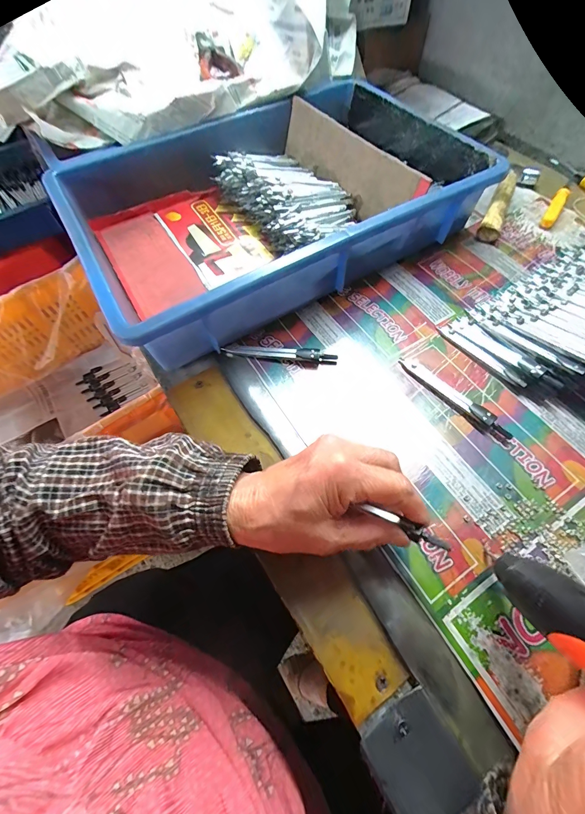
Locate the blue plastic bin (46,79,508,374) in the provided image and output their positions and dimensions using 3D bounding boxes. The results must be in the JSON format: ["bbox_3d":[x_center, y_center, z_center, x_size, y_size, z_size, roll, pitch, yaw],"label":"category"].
[{"bbox_3d":[-0.019,-0.242,0.392,0.411,0.084,0.287,-30,65,-12],"label":"blue plastic bin"}]

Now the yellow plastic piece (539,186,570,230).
[{"bbox_3d":[0.337,-0.256,0.424,0.017,0.013,0.078,32,68,18],"label":"yellow plastic piece"}]

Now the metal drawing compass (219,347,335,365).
[{"bbox_3d":[-0.013,-0.054,0.334,0.113,0.009,0.012,5,63,6],"label":"metal drawing compass"}]

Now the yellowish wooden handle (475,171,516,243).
[{"bbox_3d":[0.264,-0.254,0.422,0.024,0.021,0.114,26,67,16],"label":"yellowish wooden handle"}]

